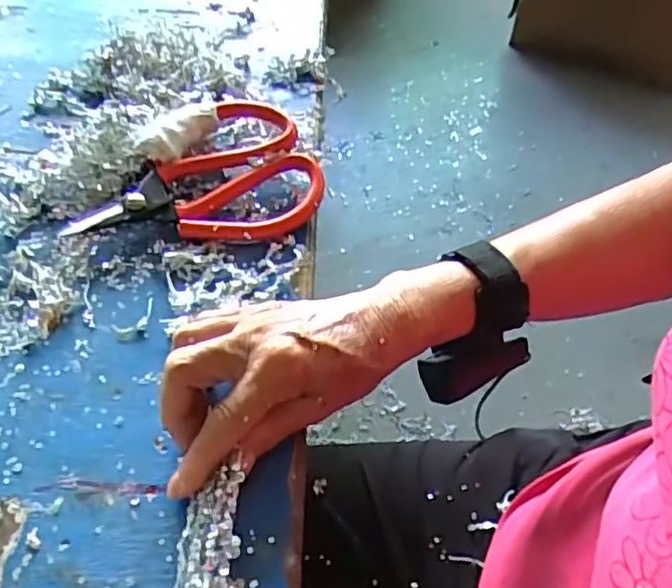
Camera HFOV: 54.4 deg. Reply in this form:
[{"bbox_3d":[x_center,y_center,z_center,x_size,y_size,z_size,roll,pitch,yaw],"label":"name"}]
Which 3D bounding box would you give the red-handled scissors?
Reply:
[{"bbox_3d":[-0.095,-0.076,0.448,0.164,0.027,0.113,-14,64,-11],"label":"red-handled scissors"}]

